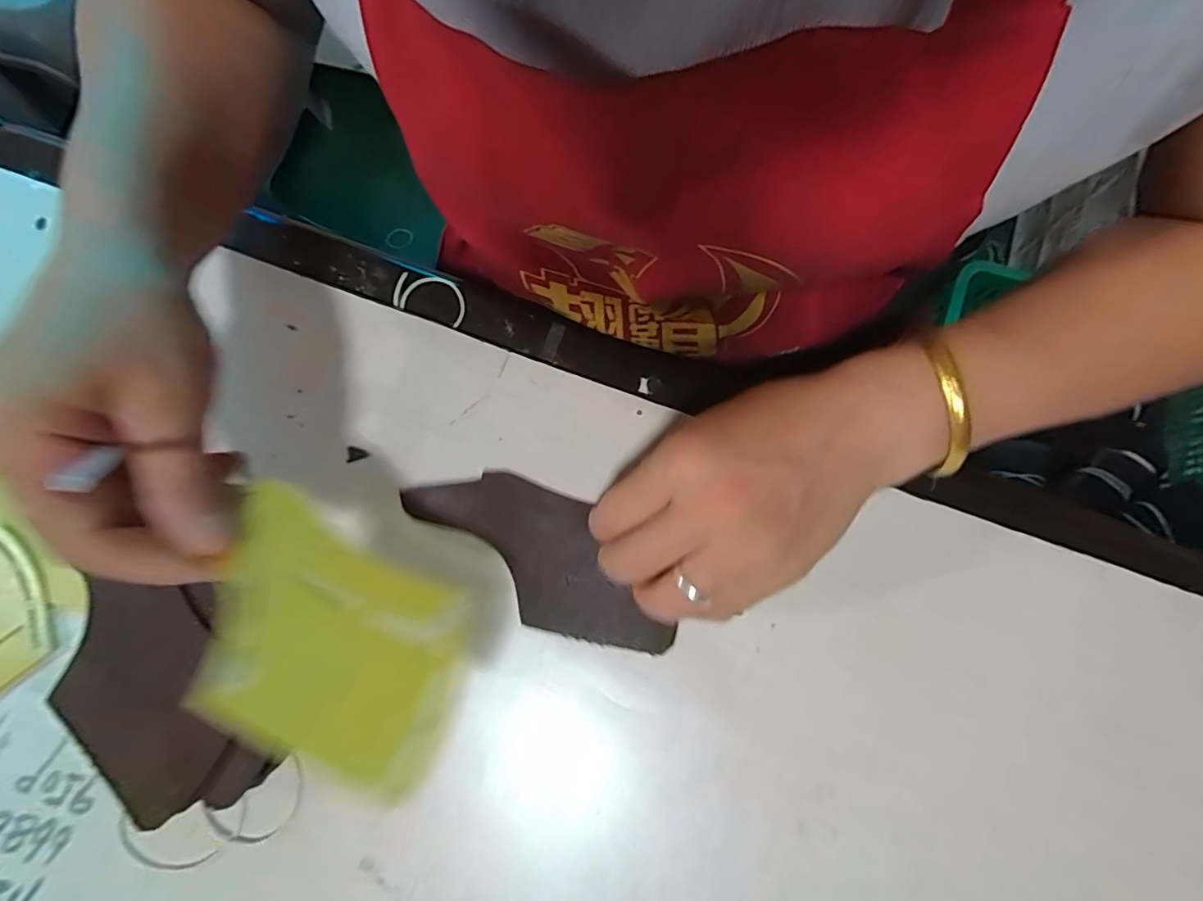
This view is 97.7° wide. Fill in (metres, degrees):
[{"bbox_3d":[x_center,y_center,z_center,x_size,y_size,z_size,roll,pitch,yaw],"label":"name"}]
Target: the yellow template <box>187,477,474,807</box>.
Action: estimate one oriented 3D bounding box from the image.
[{"bbox_3d":[-0.100,0.069,0.195,0.103,0.008,0.075,31,49,-8],"label":"yellow template"}]

